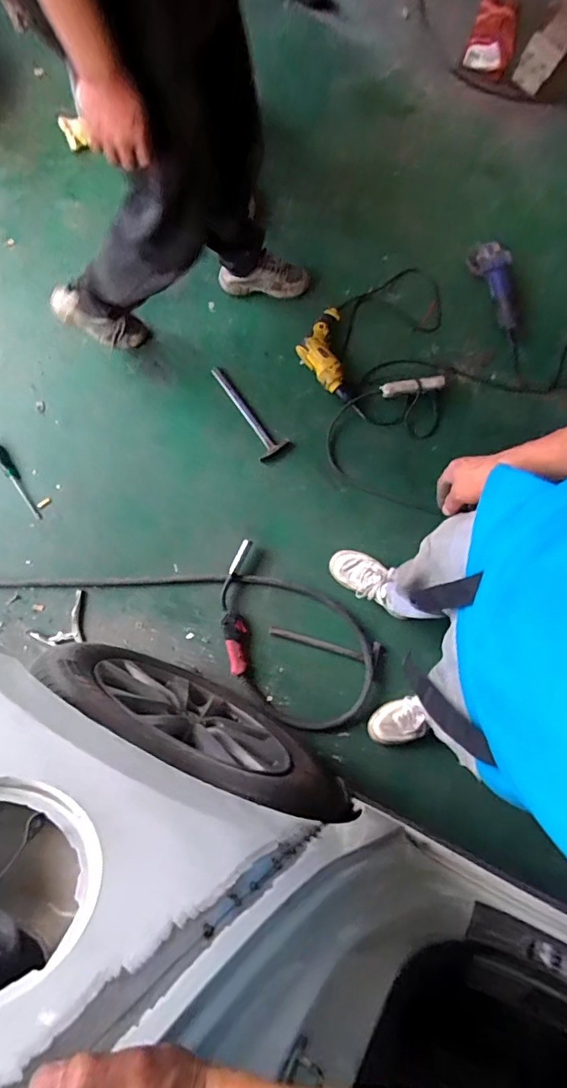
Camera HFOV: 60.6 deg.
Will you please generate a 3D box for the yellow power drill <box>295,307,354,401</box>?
[{"bbox_3d":[0.110,-0.543,1.372,0.132,0.061,0.270,-6,82,-3],"label":"yellow power drill"}]

